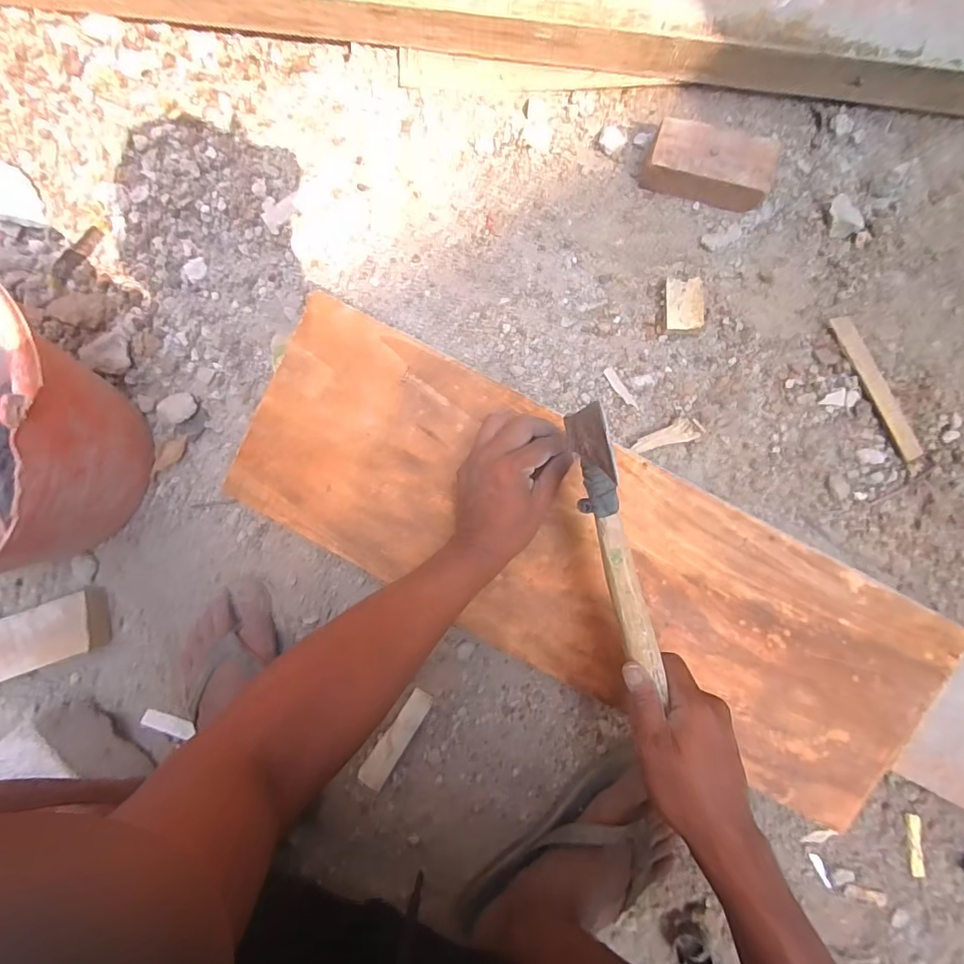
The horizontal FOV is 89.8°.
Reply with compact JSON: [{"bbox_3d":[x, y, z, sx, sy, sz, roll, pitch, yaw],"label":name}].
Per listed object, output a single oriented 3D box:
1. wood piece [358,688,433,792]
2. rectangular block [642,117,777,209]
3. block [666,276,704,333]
[{"bbox_3d":[-0.090,0.267,0.502,0.026,0.004,0.112,31,88,2],"label":"wood piece"},{"bbox_3d":[0.241,-0.336,0.517,0.130,0.039,0.067,21,87,2],"label":"rectangular block"},{"bbox_3d":[0.217,-0.190,0.520,0.040,0.021,0.057,-2,87,1],"label":"block"}]

